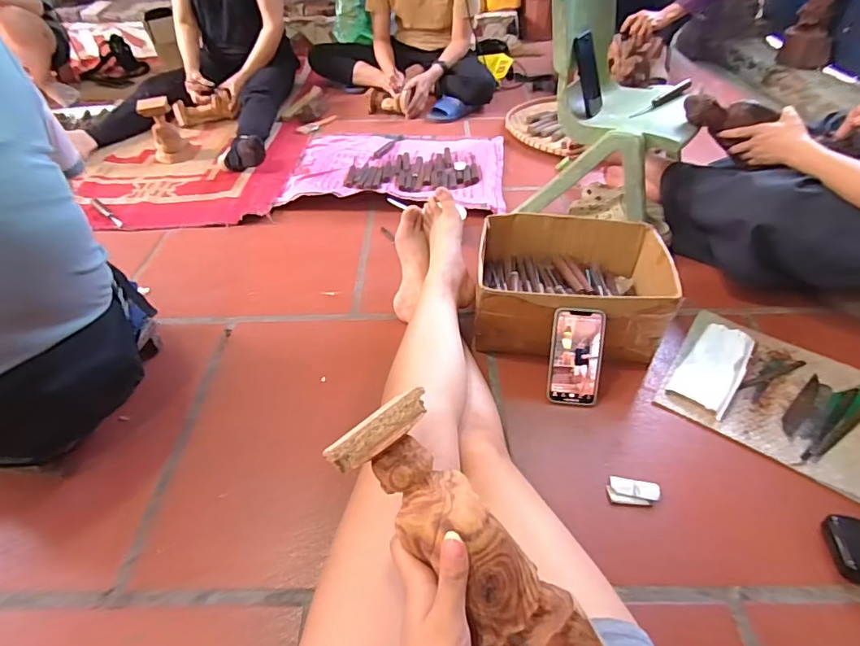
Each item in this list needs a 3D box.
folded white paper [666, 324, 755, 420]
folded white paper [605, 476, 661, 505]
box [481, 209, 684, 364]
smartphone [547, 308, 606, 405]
[{"bbox_3d":[0.495,0.073,0.832,0.089,0.019,0.194,31,51,29],"label":"folded white paper"},{"bbox_3d":[0.290,0.240,0.683,0.067,0.019,0.035,5,43,5],"label":"folded white paper"},{"bbox_3d":[0.262,-0.065,0.893,0.335,0.149,0.271,8,43,7],"label":"box"},{"bbox_3d":[0.239,0.055,0.781,0.082,0.158,0.007,4,10,8],"label":"smartphone"}]

